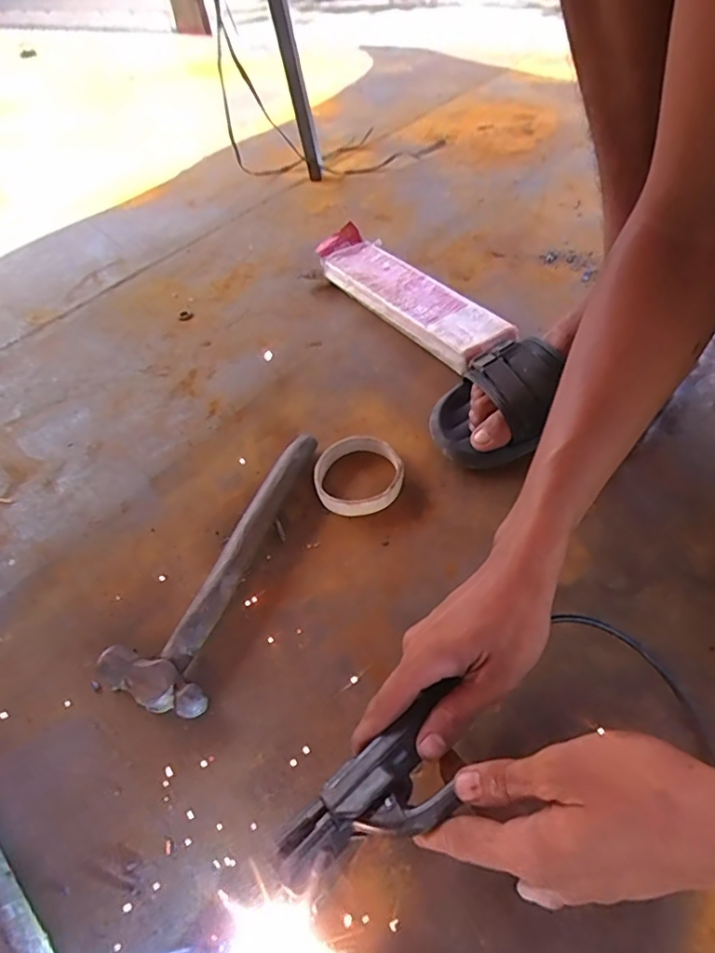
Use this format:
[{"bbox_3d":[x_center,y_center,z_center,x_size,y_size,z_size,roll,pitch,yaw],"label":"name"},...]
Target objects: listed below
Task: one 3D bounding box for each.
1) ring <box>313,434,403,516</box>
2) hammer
[{"bbox_3d":[0.001,-0.004,0.552,0.084,0.021,0.091,-3,47,4],"label":"ring"},{"bbox_3d":[-0.120,0.066,0.499,0.082,0.026,0.279,8,48,14],"label":"hammer"}]

